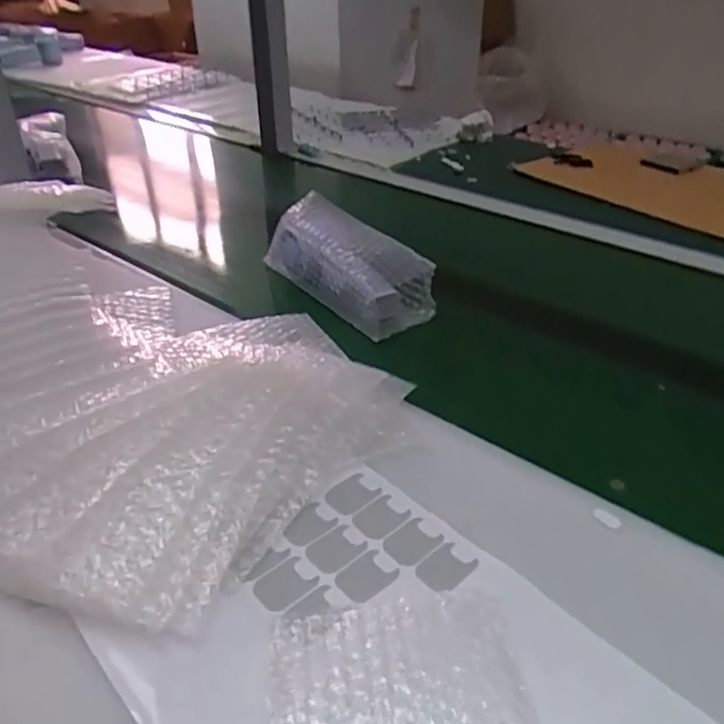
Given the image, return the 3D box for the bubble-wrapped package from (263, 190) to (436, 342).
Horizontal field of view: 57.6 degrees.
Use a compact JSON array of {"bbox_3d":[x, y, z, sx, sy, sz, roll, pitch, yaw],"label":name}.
[{"bbox_3d":[-0.019,-0.100,0.663,0.075,0.073,0.191,-23,40,-29],"label":"bubble-wrapped package"}]

